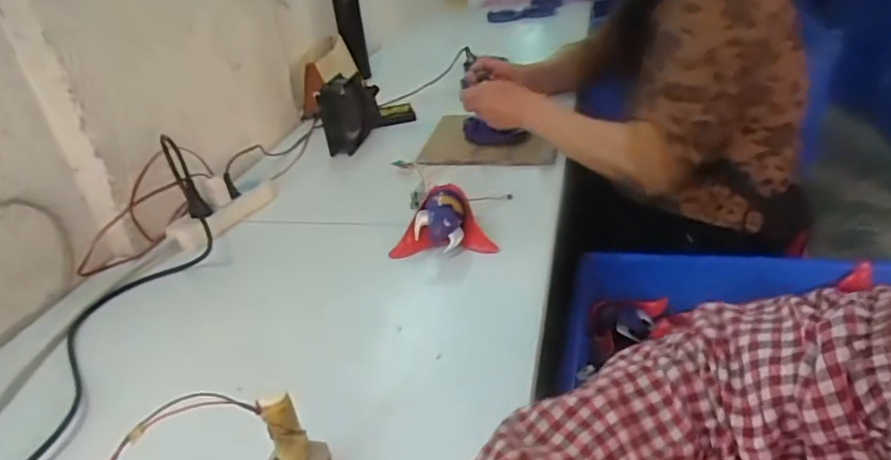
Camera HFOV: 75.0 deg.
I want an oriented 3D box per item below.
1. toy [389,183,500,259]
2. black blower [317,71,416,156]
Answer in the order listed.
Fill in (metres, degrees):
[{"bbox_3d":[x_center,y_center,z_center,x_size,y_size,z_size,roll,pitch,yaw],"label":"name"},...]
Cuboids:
[{"bbox_3d":[-0.005,-0.011,0.739,0.130,0.057,0.078,-5,31,2],"label":"toy"},{"bbox_3d":[-0.151,-0.236,1.091,0.048,0.123,0.242,13,36,30],"label":"black blower"}]

